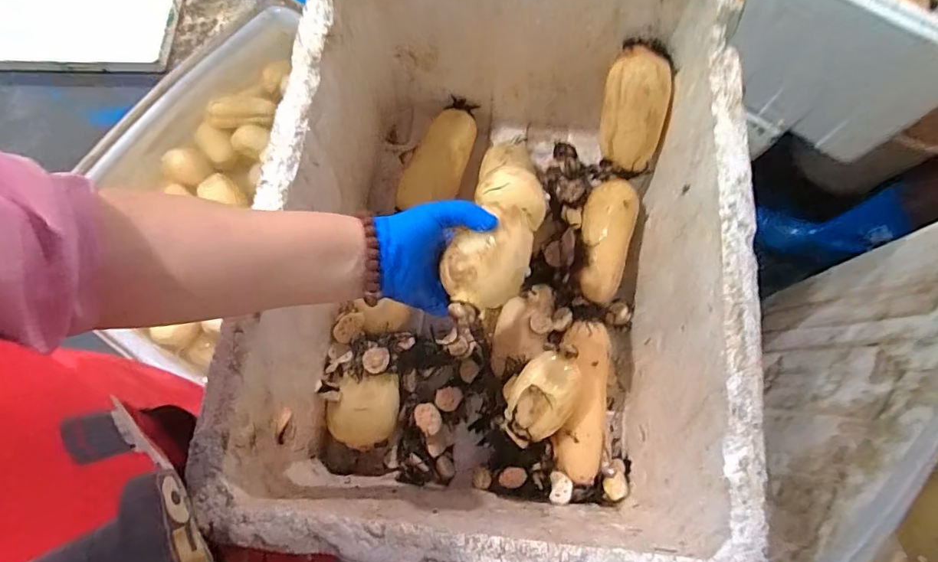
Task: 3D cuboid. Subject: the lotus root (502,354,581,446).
[{"bbox_3d":[0.078,0.131,0.554,0.075,0.063,0.106,35,75,11],"label":"lotus root"}]

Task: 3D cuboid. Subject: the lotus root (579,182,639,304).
[{"bbox_3d":[0.179,-0.049,0.629,0.067,0.050,0.152,3,81,30],"label":"lotus root"}]

